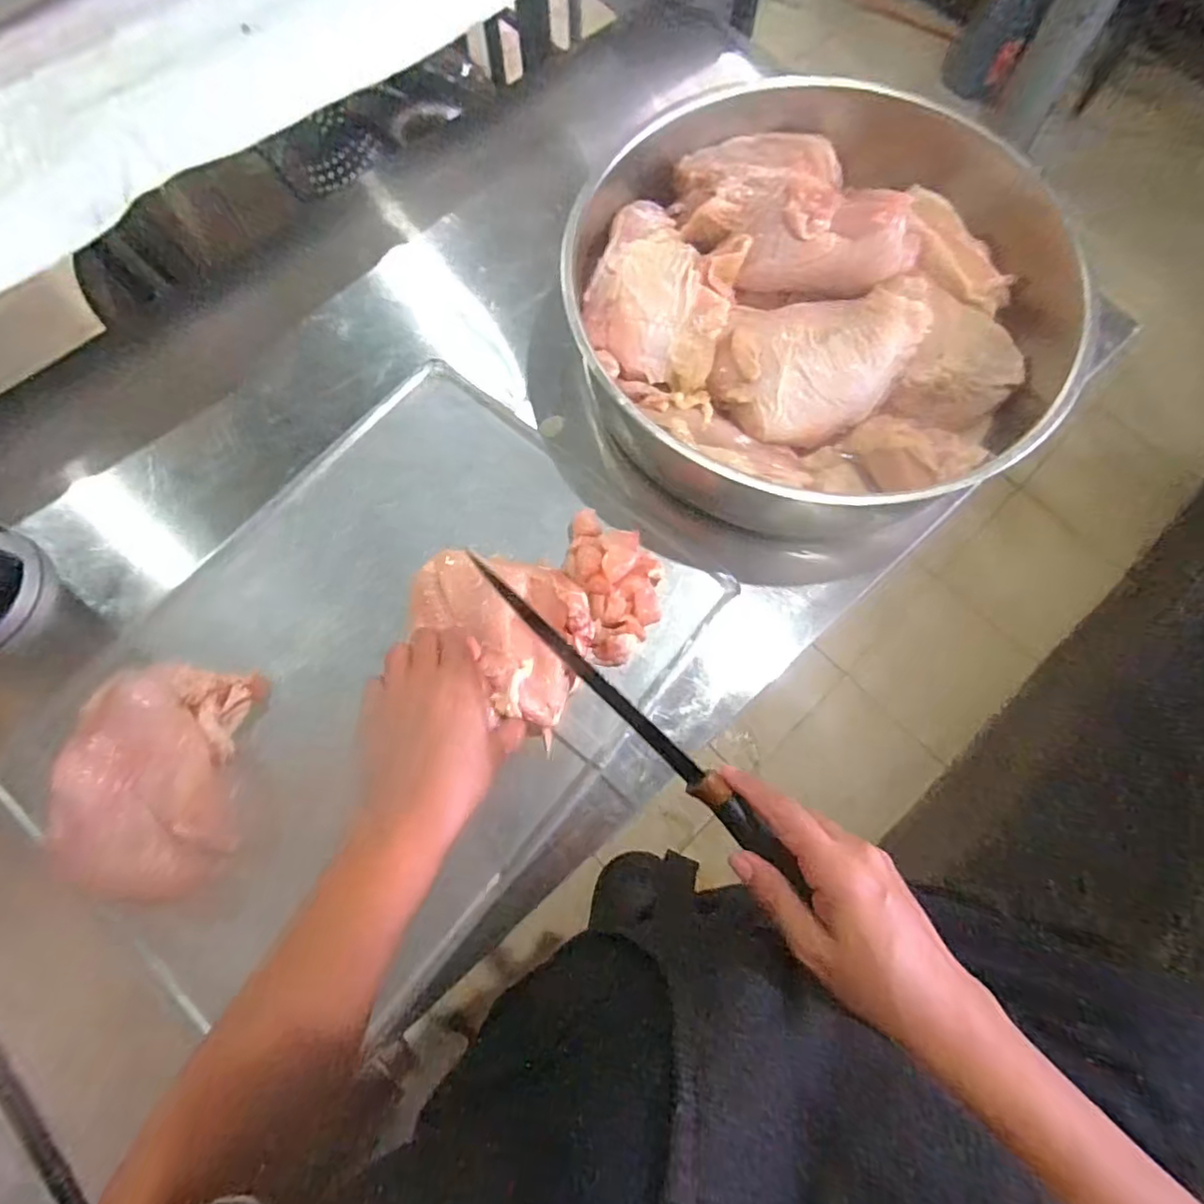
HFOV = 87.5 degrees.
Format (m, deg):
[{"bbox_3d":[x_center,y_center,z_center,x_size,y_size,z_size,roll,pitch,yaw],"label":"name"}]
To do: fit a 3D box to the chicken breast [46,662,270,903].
[{"bbox_3d":[-0.302,0.116,0.423,0.120,0.037,0.146,-1,73,0],"label":"chicken breast"}]

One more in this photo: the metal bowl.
[{"bbox_3d":[0.161,-0.247,0.502,0.340,0.105,0.359,0,73,0],"label":"metal bowl"}]

